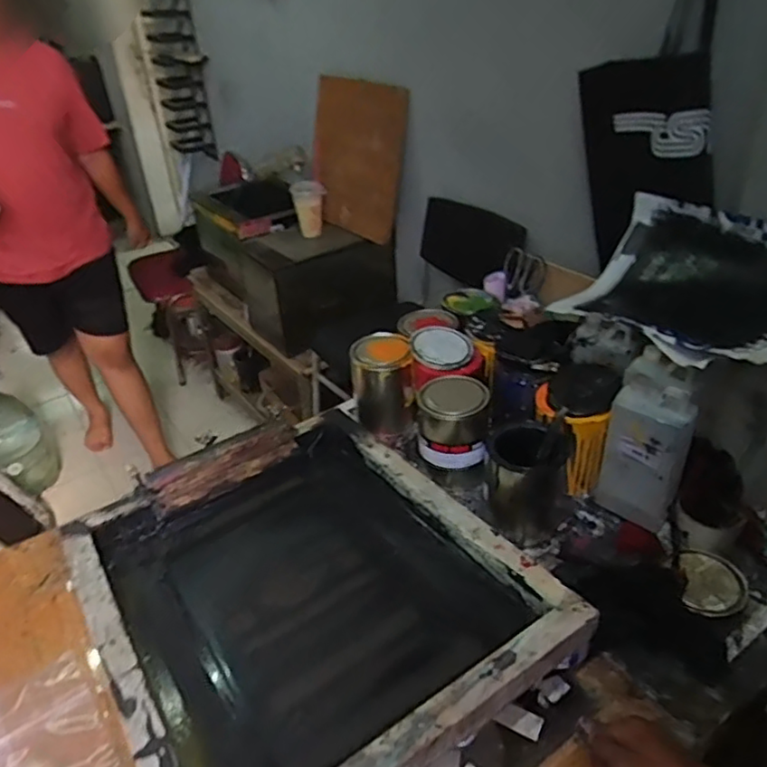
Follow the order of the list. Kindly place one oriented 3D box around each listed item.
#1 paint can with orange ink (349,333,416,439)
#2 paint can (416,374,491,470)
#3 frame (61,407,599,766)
[{"bbox_3d":[-0.001,0.005,1.115,0.102,0.145,0.121,-5,35,-3],"label":"paint can with orange ink"},{"bbox_3d":[0.110,0.058,0.987,0.110,0.100,0.109,4,35,10],"label":"paint can"},{"bbox_3d":[-0.109,0.247,0.811,0.469,0.081,0.561,-21,35,-28],"label":"frame"}]

